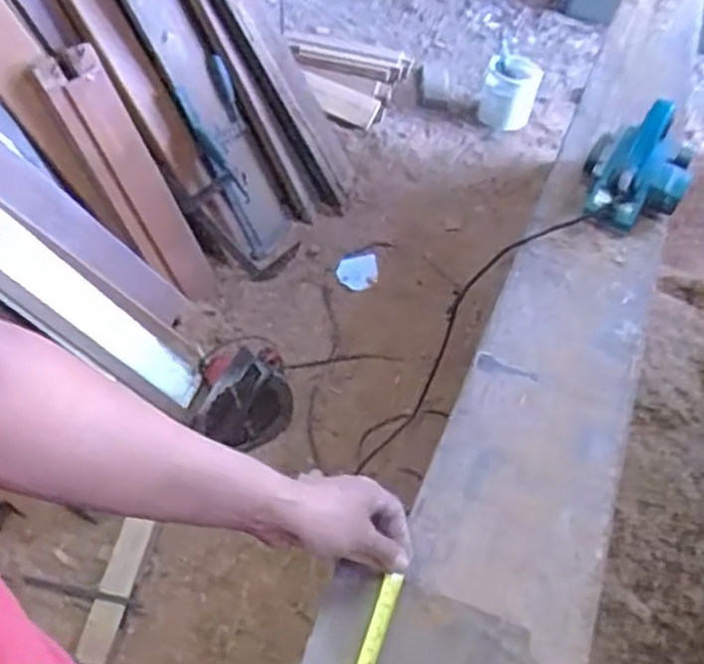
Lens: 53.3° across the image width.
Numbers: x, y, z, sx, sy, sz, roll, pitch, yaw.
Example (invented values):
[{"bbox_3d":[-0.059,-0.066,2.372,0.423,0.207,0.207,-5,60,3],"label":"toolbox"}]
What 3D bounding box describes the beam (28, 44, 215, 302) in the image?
[{"bbox_3d":[-0.517,-0.352,1.661,0.057,0.626,0.156,1,36,46],"label":"beam"}]

